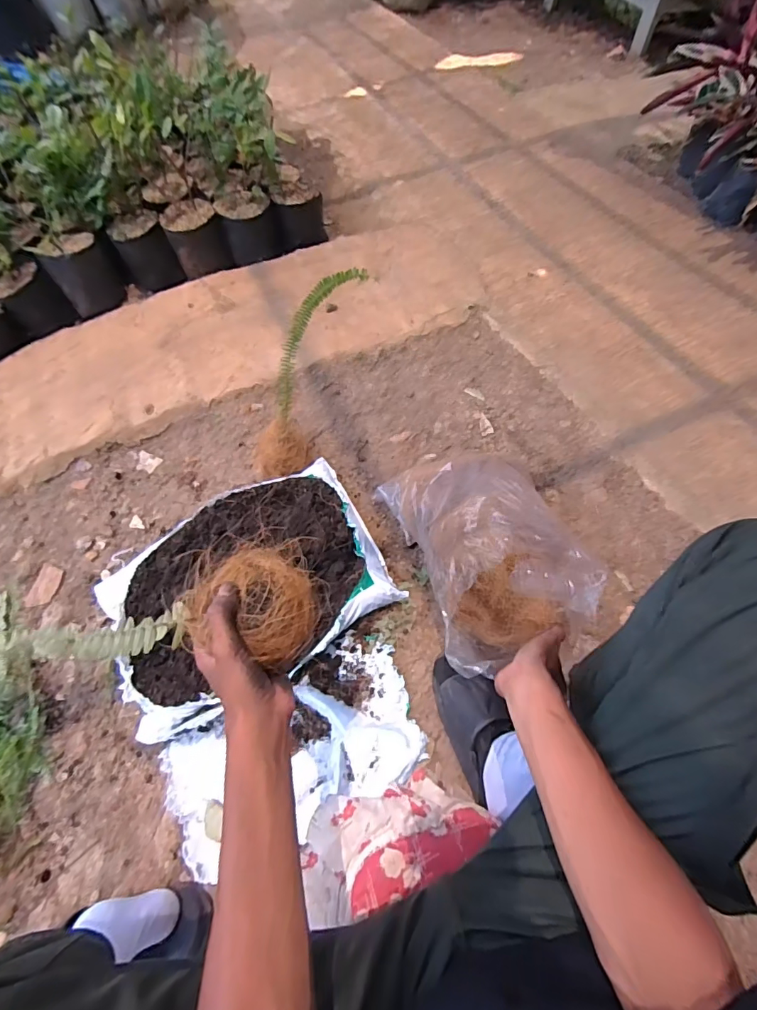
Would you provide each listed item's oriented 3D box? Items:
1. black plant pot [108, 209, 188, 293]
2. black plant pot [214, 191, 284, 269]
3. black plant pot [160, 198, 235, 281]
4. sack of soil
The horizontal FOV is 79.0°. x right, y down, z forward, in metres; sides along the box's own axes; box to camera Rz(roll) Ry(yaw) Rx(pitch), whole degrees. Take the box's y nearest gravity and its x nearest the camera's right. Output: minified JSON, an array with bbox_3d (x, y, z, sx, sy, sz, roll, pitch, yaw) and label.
[{"bbox_3d":[-0.659,-0.715,1.306,0.140,0.161,0.112,-30,63,-11],"label":"black plant pot"},{"bbox_3d":[-0.367,-0.784,1.302,0.142,0.130,0.134,0,64,0],"label":"black plant pot"},{"bbox_3d":[-0.511,-0.751,1.302,0.153,0.145,0.124,-18,65,-8],"label":"black plant pot"},{"bbox_3d":[-0.250,0.143,0.846,0.500,0.078,0.383,-28,62,-11],"label":"sack of soil"}]

